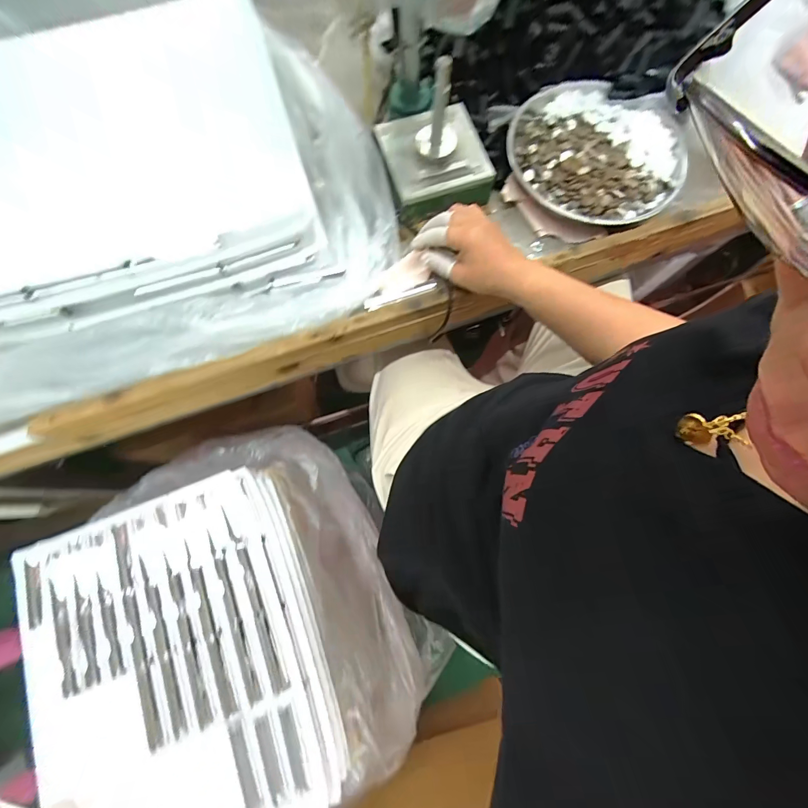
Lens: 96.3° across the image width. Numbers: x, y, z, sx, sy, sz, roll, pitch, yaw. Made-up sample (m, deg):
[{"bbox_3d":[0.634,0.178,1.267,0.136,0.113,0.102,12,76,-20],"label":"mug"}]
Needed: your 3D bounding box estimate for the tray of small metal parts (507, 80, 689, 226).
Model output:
[{"bbox_3d":[0.258,-0.342,0.484,0.222,0.029,0.215,33,78,8],"label":"tray of small metal parts"}]

